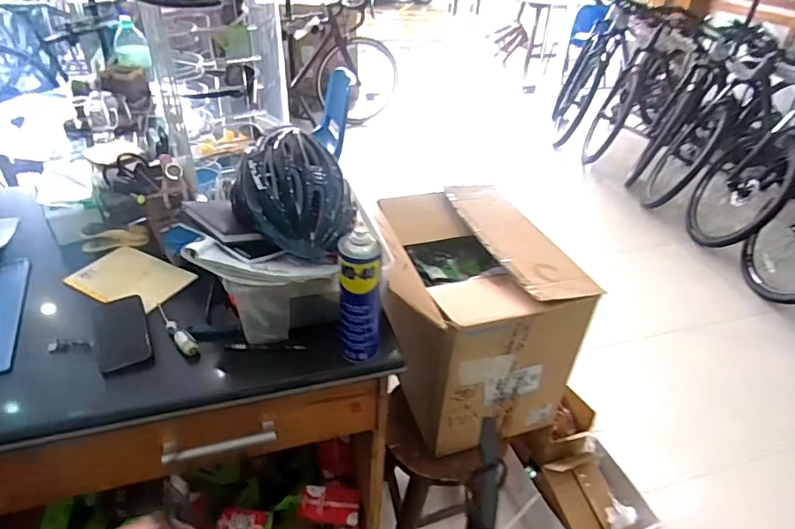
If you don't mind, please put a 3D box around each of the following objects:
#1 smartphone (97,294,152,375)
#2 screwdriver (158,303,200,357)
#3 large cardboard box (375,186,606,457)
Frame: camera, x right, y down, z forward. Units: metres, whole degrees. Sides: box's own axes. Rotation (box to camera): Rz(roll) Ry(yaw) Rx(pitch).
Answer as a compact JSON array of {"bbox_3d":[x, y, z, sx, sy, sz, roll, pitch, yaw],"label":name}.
[{"bbox_3d":[-0.473,0.111,0.862,0.080,0.009,0.159,-16,40,-24],"label":"smartphone"},{"bbox_3d":[-0.388,0.109,0.864,0.154,0.023,0.026,32,45,33],"label":"screwdriver"},{"bbox_3d":[0.148,0.105,1.303,0.417,0.436,0.531,-11,39,-19],"label":"large cardboard box"}]

